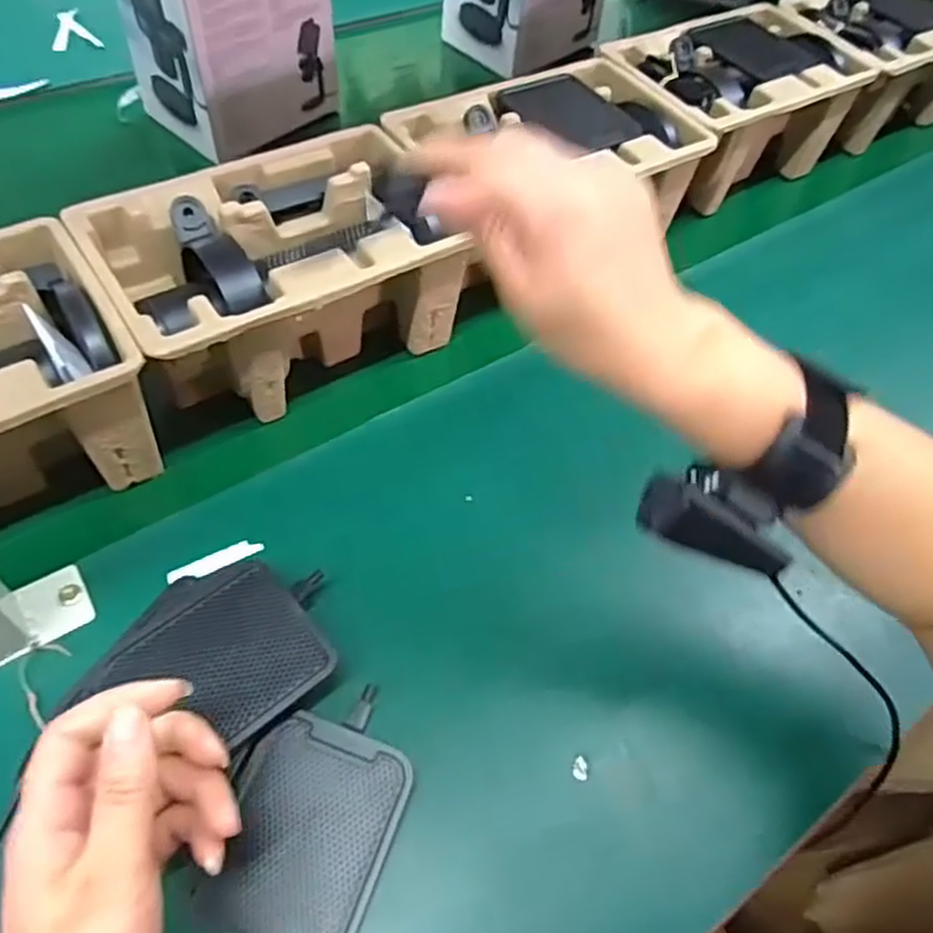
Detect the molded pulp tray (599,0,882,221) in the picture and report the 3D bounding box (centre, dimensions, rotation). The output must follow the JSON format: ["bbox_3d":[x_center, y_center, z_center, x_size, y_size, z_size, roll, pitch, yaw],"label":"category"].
[{"bbox_3d":[0.247,-0.339,0.692,0.256,0.103,0.152,-30,63,-23],"label":"molded pulp tray"}]

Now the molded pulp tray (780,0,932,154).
[{"bbox_3d":[0.452,-0.444,0.793,0.255,0.104,0.162,-25,61,-21],"label":"molded pulp tray"}]

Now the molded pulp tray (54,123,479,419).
[{"bbox_3d":[-0.123,-0.128,0.499,0.245,0.097,0.148,-27,61,-22],"label":"molded pulp tray"}]

